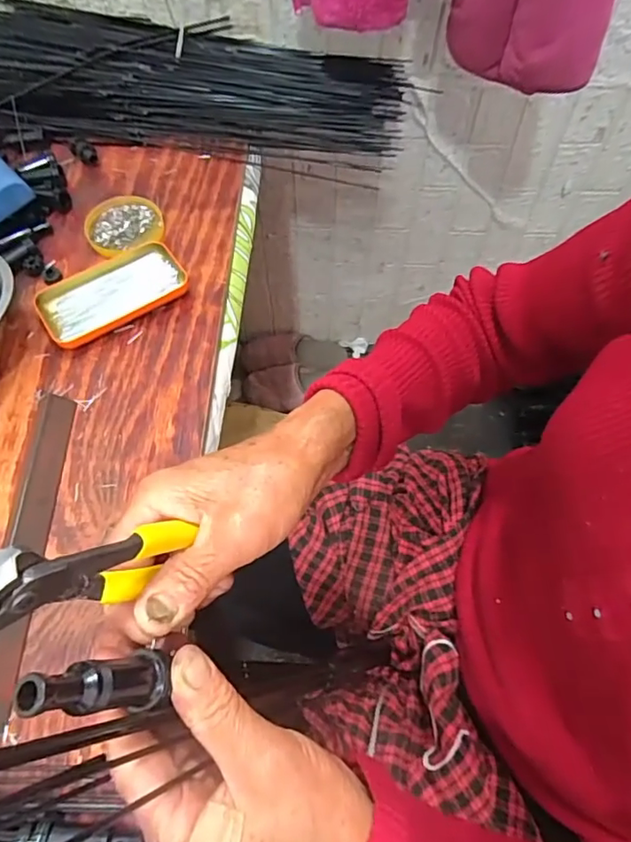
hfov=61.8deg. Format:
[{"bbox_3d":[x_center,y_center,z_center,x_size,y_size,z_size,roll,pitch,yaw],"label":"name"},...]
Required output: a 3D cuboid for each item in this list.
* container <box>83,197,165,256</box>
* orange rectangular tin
[{"bbox_3d":[-0.209,-0.215,0.582,0.084,0.017,0.082,-29,66,-14],"label":"container"},{"bbox_3d":[-0.204,-0.129,0.535,0.143,0.020,0.074,-31,67,-15],"label":"orange rectangular tin"}]

